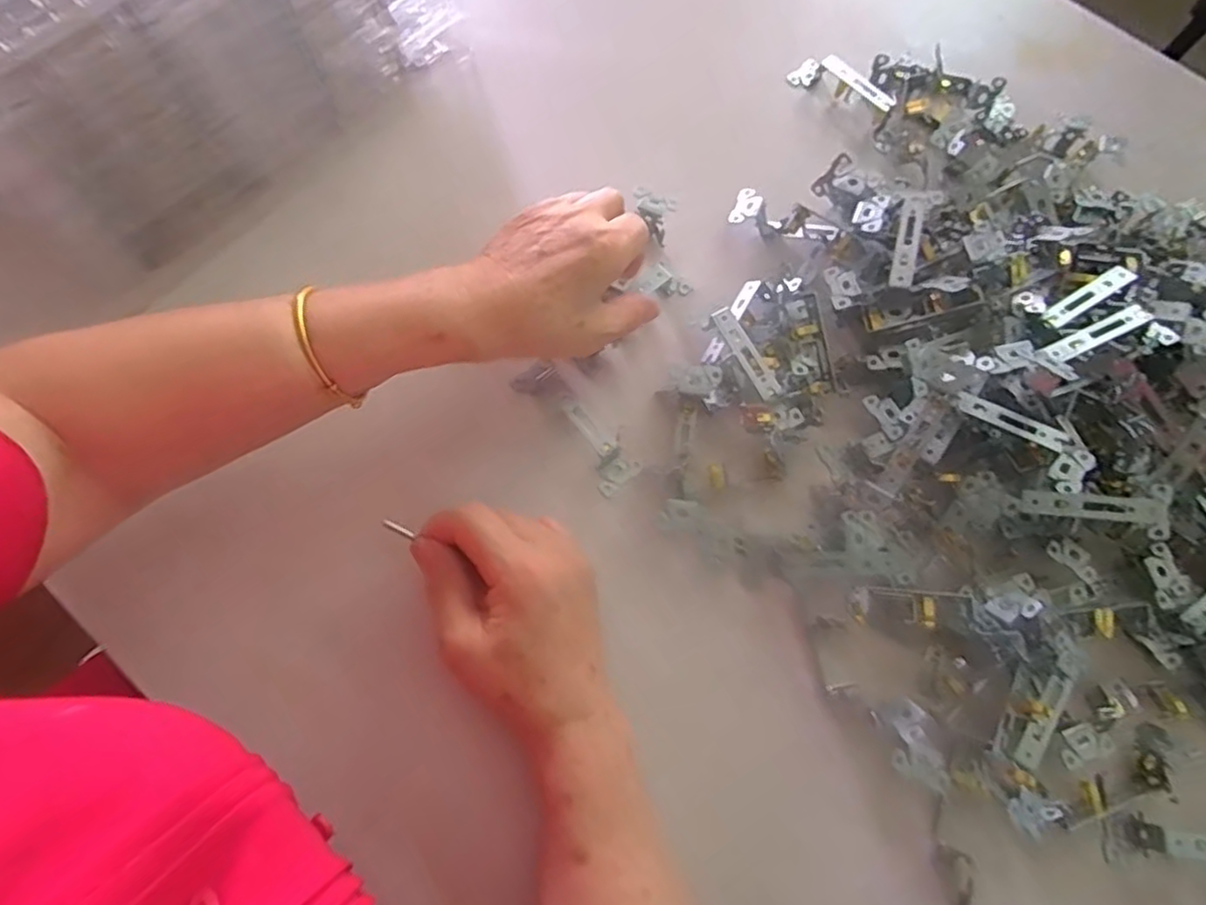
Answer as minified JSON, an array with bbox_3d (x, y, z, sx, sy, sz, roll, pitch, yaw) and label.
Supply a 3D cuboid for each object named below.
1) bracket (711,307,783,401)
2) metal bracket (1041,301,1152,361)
[{"bbox_3d":[0.092,-0.064,0.420,0.016,0.007,0.068,-24,74,-11],"label":"bracket"},{"bbox_3d":[0.298,-0.072,0.393,0.065,0.005,0.015,-24,55,-2],"label":"metal bracket"}]

